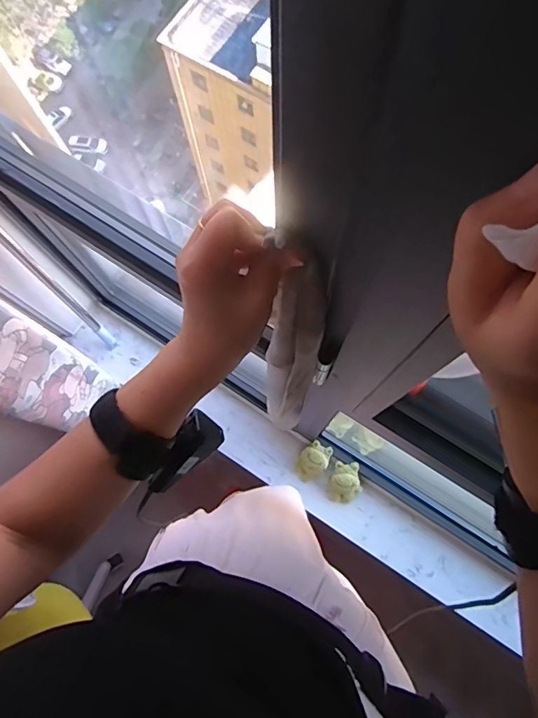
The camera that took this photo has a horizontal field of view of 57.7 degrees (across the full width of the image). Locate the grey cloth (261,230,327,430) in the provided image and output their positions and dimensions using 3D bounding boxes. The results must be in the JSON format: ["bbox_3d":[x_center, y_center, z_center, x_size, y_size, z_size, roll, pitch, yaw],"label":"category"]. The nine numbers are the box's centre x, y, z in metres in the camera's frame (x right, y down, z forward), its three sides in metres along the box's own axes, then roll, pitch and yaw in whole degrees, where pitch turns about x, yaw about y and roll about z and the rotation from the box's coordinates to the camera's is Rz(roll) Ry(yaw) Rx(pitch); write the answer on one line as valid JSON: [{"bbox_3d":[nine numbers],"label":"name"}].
[{"bbox_3d":[0.021,0.002,0.415,0.040,0.231,0.029,8,61,3],"label":"grey cloth"}]

